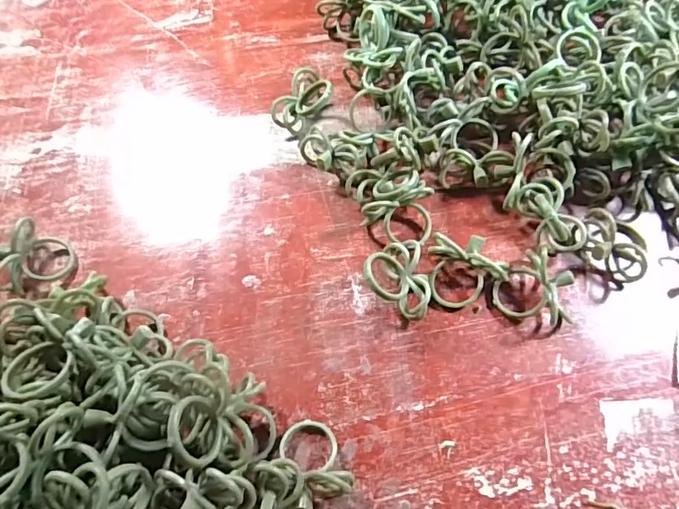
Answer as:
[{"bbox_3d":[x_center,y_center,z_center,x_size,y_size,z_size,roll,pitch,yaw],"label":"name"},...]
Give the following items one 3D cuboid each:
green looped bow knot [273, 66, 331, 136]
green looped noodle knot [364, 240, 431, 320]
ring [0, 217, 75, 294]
[{"bbox_3d":[-0.020,-0.080,0.253,0.017,0.017,0.037,30,70,14],"label":"green looped bow knot"},{"bbox_3d":[0.024,0.012,0.206,0.025,0.024,0.033,-7,66,-1],"label":"green looped noodle knot"},{"bbox_3d":[-0.141,0.003,0.215,0.025,0.021,0.031,30,70,14],"label":"ring"}]

